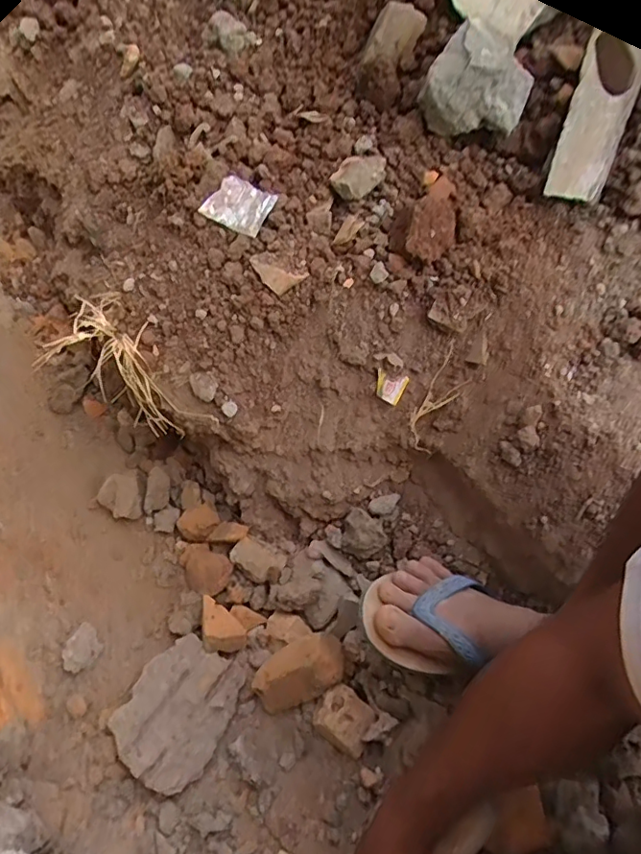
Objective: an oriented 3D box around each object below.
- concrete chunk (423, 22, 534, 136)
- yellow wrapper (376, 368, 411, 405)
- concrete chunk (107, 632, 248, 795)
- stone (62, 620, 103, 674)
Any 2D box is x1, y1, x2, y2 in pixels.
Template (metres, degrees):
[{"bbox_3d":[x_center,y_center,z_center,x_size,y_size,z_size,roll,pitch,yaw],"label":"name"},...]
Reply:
[{"bbox_3d":[0.174,-0.374,0.601,0.105,0.077,0.075,28,65,10],"label":"concrete chunk"},{"bbox_3d":[0.075,-0.045,0.599,0.034,0.007,0.033,26,105,1],"label":"yellow wrapper"},{"bbox_3d":[-0.163,0.325,0.634,0.114,0.042,0.149,27,65,10],"label":"concrete chunk"},{"bbox_3d":[-0.292,0.269,0.665,0.045,0.027,0.045,42,68,16],"label":"stone"}]

